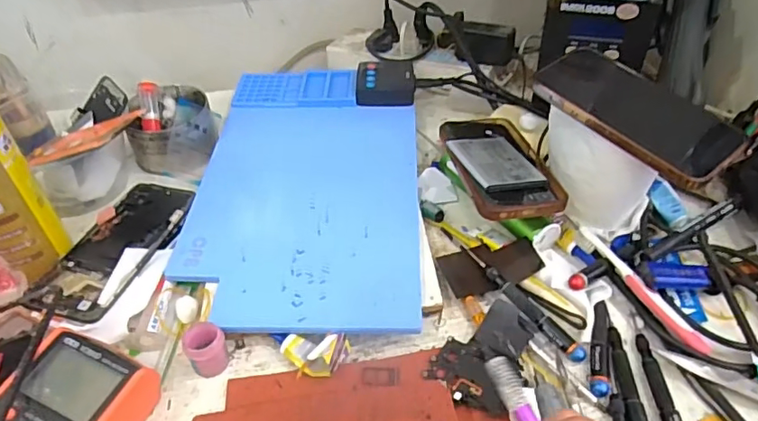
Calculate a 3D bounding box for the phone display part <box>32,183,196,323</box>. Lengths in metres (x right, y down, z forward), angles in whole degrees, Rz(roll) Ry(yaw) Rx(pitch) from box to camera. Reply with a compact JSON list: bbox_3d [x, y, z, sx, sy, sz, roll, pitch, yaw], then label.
[{"bbox_3d":[-0.237,0.030,0.503,0.083,0.014,0.164,10,43,18],"label":"phone display part"}]

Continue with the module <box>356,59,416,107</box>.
[{"bbox_3d":[0.009,-0.154,0.664,0.070,0.018,0.068,-1,43,2],"label":"module"}]

